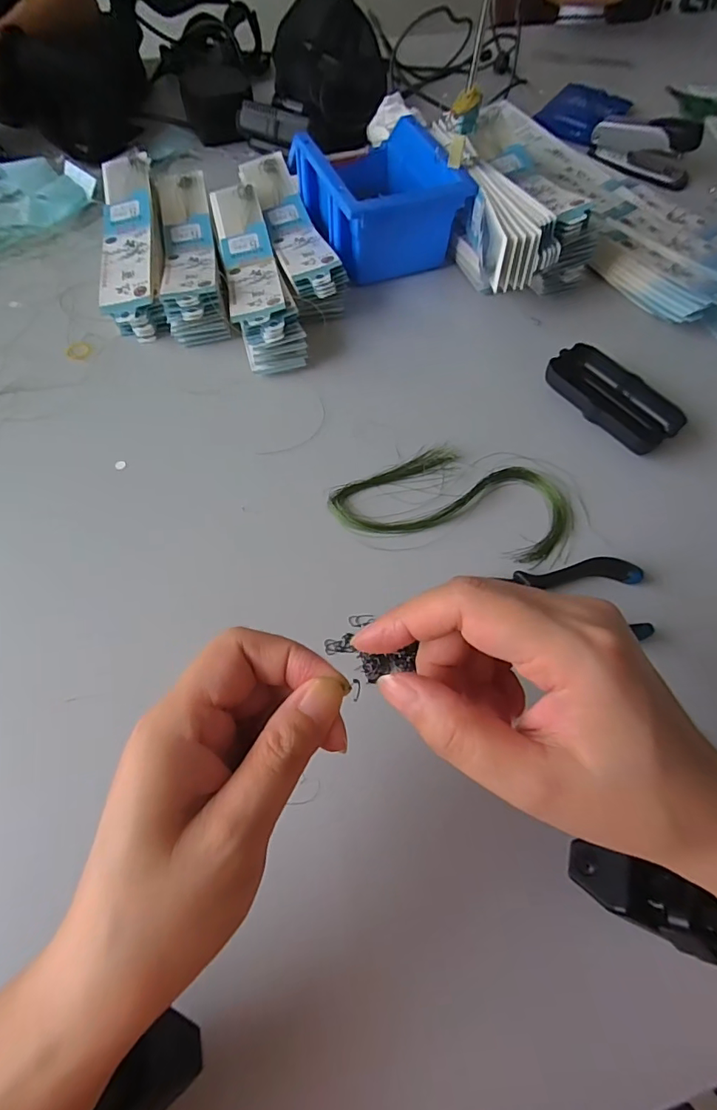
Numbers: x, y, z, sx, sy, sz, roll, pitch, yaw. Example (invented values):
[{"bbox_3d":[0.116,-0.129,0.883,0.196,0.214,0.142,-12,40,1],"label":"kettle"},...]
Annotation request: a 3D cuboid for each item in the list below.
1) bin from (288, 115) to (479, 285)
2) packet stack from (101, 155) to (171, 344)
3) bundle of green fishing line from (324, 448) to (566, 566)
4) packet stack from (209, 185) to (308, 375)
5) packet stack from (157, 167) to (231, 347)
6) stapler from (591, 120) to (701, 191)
[{"bbox_3d":[0.012,-0.358,0.489,0.124,0.078,0.171,-20,65,-12],"label":"bin"},{"bbox_3d":[-0.209,-0.288,0.458,0.051,0.055,0.194,-9,64,-7],"label":"packet stack"},{"bbox_3d":[0.071,-0.043,0.373,0.174,0.008,0.082,12,63,3],"label":"bundle of green fishing line"},{"bbox_3d":[-0.097,-0.257,0.452,0.053,0.039,0.211,-14,64,-10],"label":"packet stack"},{"bbox_3d":[-0.159,-0.284,0.462,0.048,0.042,0.204,-10,64,-8],"label":"packet stack"},{"bbox_3d":[0.339,-0.486,0.581,0.124,0.050,0.059,29,65,12],"label":"stapler"}]

